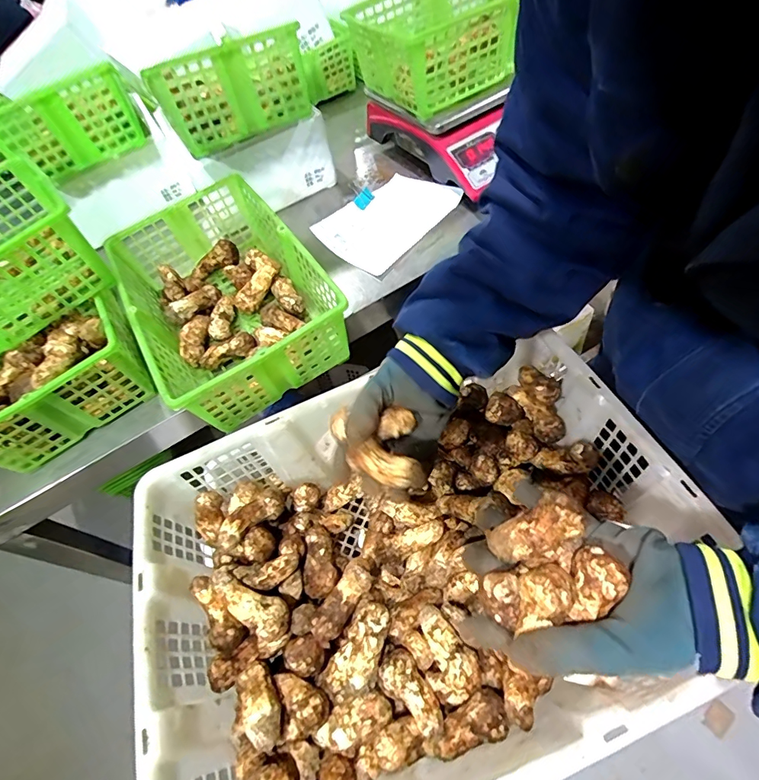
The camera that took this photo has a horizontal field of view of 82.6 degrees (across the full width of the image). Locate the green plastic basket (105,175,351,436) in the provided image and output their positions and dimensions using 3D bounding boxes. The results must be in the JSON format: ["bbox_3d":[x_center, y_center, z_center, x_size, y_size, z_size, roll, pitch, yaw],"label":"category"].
[{"bbox_3d":[-0.201,-0.123,0.574,0.217,0.108,0.343,-32,55,-10],"label":"green plastic basket"}]

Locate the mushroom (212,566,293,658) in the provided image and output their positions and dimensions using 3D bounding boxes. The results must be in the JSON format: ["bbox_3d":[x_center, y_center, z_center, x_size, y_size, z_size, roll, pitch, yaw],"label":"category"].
[{"bbox_3d":[-0.128,0.212,0.429,0.092,0.051,0.044,41,64,10],"label":"mushroom"}]

